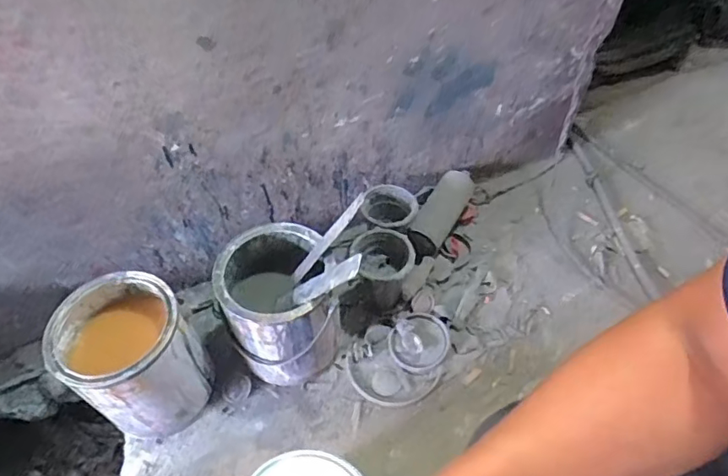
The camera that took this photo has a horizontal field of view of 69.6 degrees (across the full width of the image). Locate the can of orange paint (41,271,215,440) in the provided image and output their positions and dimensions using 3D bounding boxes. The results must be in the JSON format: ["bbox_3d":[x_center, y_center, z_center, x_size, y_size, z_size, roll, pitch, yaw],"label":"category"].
[{"bbox_3d":[-0.324,0.168,0.746,0.182,0.196,0.160,27,58,22],"label":"can of orange paint"}]

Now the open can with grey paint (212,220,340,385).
[{"bbox_3d":[-0.120,0.104,0.786,0.160,0.202,0.169,-2,52,2],"label":"open can with grey paint"}]

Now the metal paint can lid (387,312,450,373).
[{"bbox_3d":[0.088,0.162,0.832,0.091,0.027,0.097,-2,52,2],"label":"metal paint can lid"}]

